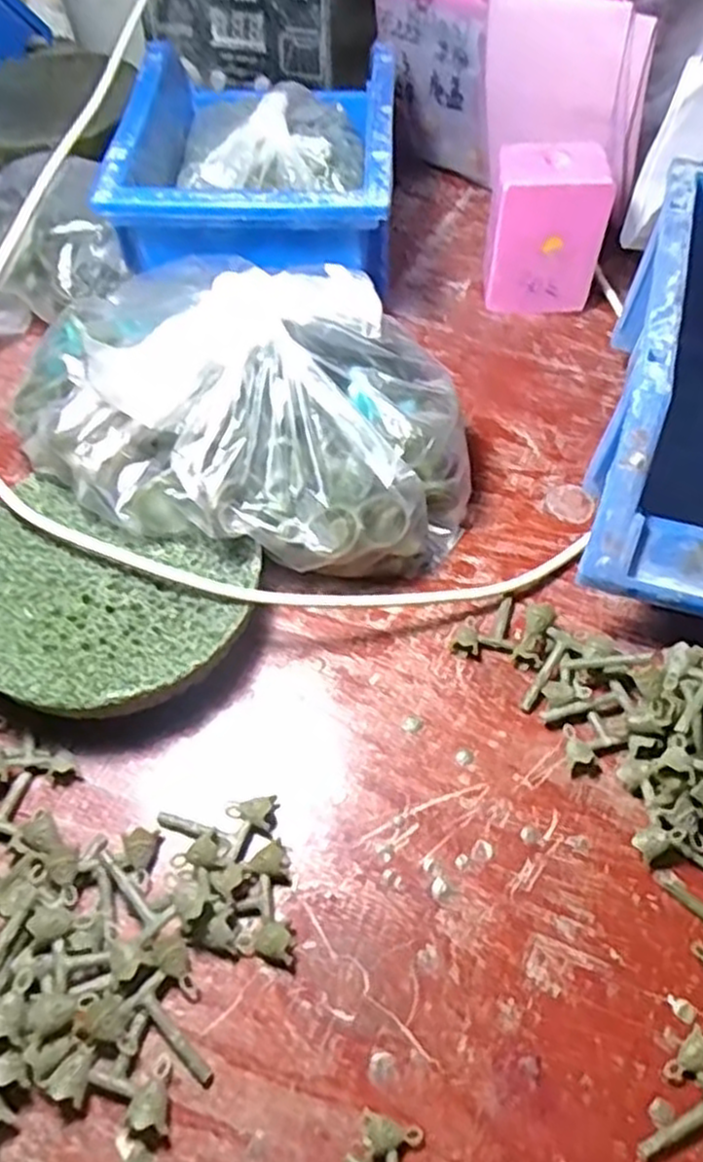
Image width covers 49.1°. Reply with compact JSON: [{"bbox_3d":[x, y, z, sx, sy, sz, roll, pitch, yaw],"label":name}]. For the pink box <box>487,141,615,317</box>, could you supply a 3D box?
[{"bbox_3d":[0.090,-0.164,0.364,0.051,0.070,0.027,1,58,2],"label":"pink box"}]

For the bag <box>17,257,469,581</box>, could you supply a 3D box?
[{"bbox_3d":[-0.045,-0.063,0.295,0.176,0.081,0.115,25,61,16],"label":"bag"}]

